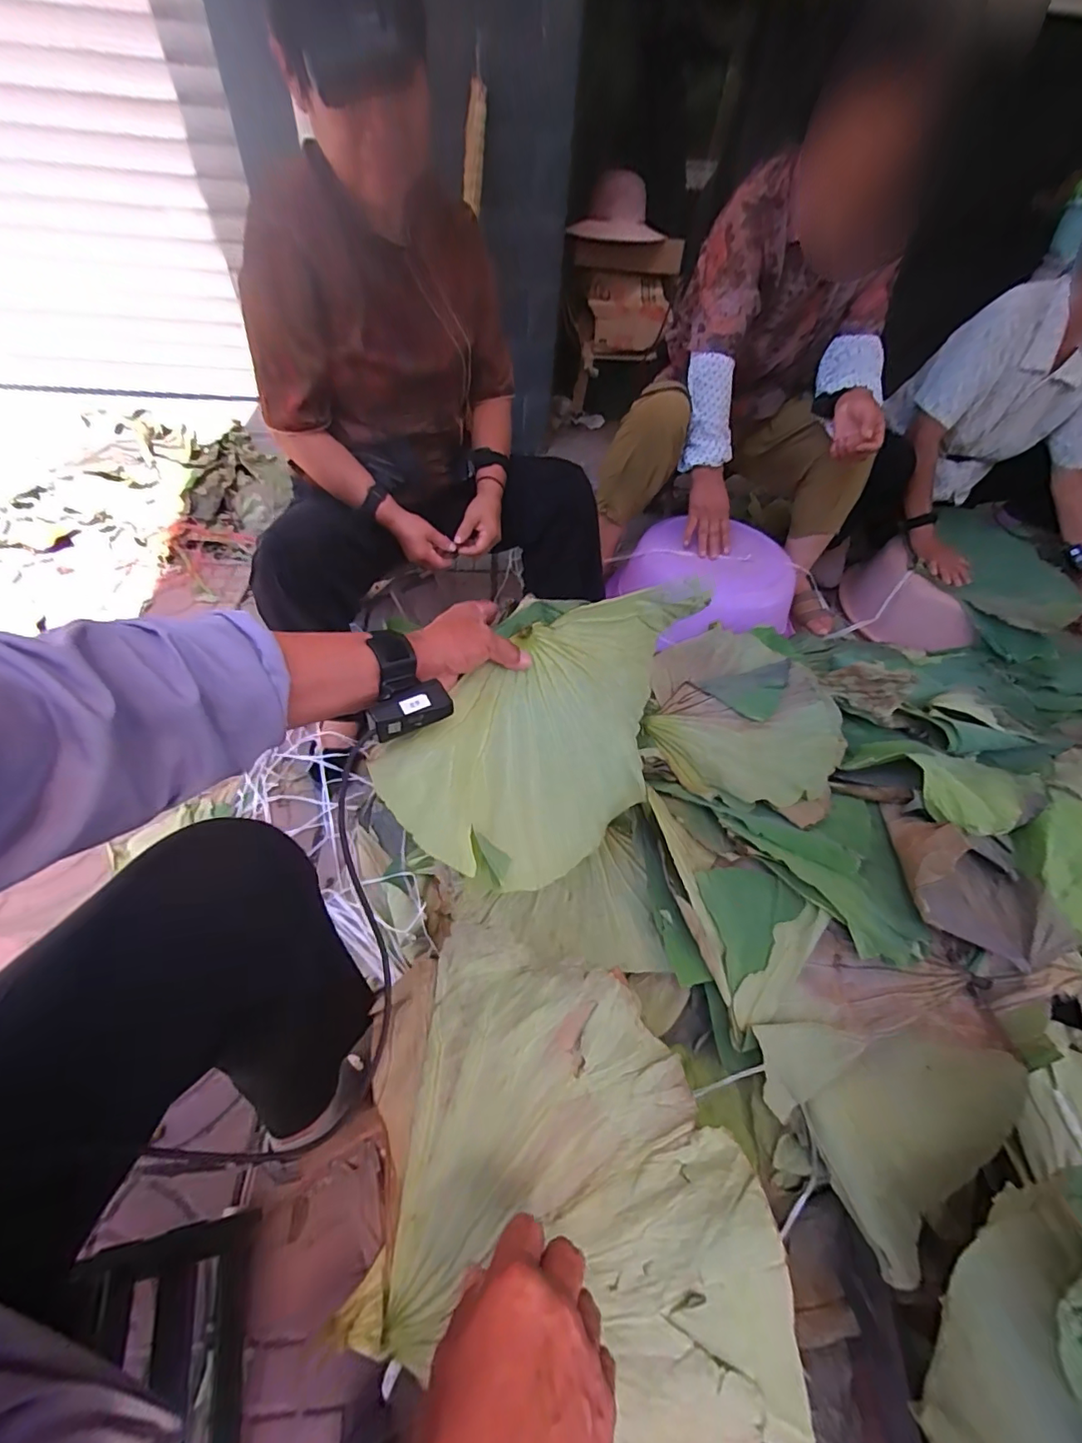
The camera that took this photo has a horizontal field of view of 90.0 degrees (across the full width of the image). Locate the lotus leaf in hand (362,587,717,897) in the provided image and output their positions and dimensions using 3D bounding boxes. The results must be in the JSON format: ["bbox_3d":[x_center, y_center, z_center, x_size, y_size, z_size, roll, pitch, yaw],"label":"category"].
[{"bbox_3d":[0.026,0.018,0.599,0.414,0.295,0.071,-14,12,-37],"label":"lotus leaf in hand"}]

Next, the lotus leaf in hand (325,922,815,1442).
[{"bbox_3d":[0.038,0.388,0.457,0.357,0.043,0.307,17,51,9],"label":"lotus leaf in hand"}]

